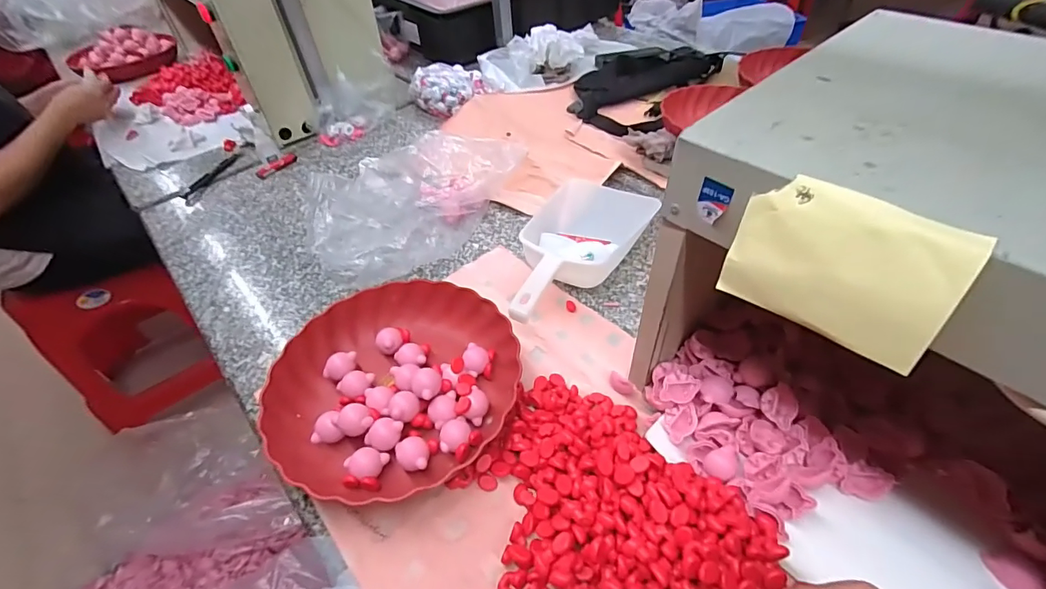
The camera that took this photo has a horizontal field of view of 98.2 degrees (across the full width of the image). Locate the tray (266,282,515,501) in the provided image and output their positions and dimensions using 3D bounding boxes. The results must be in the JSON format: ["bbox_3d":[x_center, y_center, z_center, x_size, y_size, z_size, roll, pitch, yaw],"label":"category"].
[{"bbox_3d":[-0.127,0.083,0.468,0.237,0.047,0.226,-2,47,2],"label":"tray"}]

